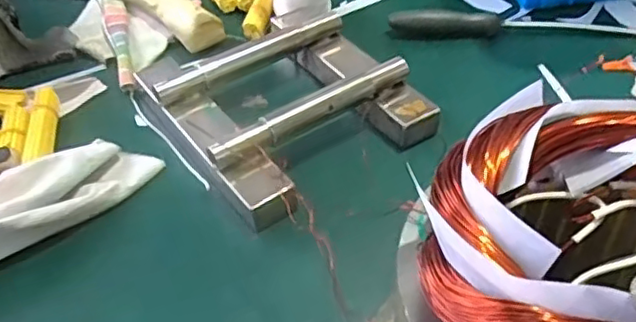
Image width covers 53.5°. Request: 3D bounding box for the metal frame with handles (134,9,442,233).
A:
[{"bbox_3d":[-0.030,-0.058,0.521,0.184,0.038,0.206,-26,49,-23],"label":"metal frame with handles"}]

